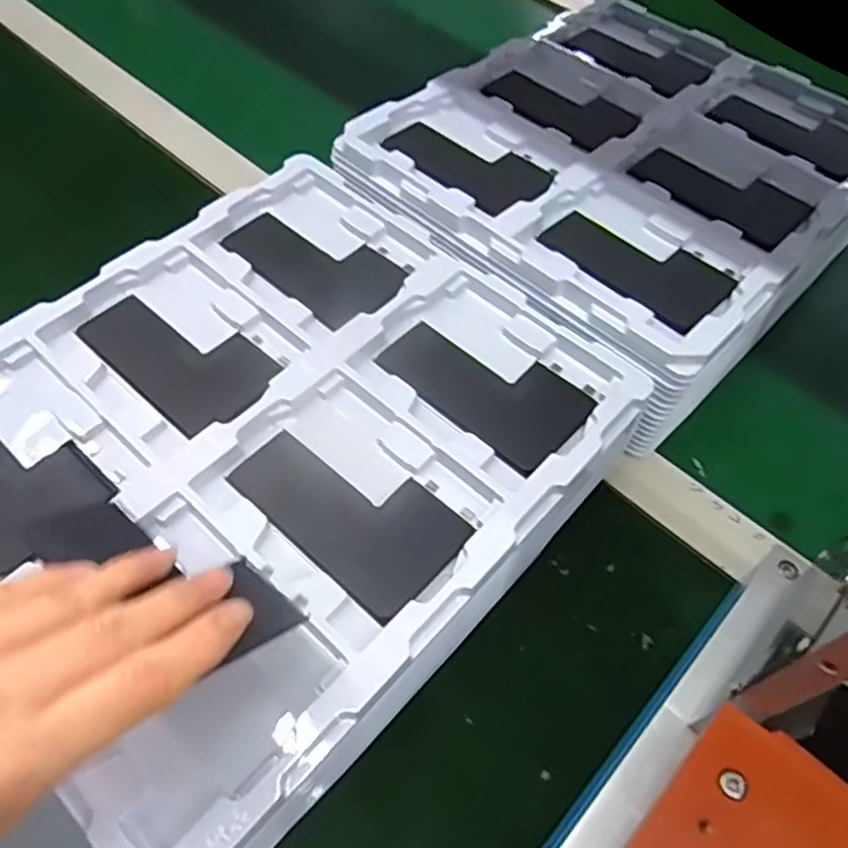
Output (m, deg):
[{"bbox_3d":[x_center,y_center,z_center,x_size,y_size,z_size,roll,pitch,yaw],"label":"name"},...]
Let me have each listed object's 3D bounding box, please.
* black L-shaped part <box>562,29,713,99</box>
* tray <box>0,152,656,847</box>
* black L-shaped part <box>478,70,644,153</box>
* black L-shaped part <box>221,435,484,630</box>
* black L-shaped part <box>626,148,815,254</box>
[{"bbox_3d":[0.169,-0.289,0.553,0.059,0.007,0.107,-34,64,-22],"label":"black L-shaped part"},{"bbox_3d":[-0.076,0.012,0.379,0.285,0.076,0.310,37,63,21],"label":"tray"},{"bbox_3d":[0.102,-0.233,0.511,0.067,0.007,0.109,-37,65,-24],"label":"black L-shaped part"},{"bbox_3d":[-0.036,0.038,0.330,0.107,0.008,0.059,38,66,20],"label":"black L-shaped part"},{"bbox_3d":[0.197,-0.154,0.461,0.067,0.011,0.107,-38,66,-24],"label":"black L-shaped part"}]

